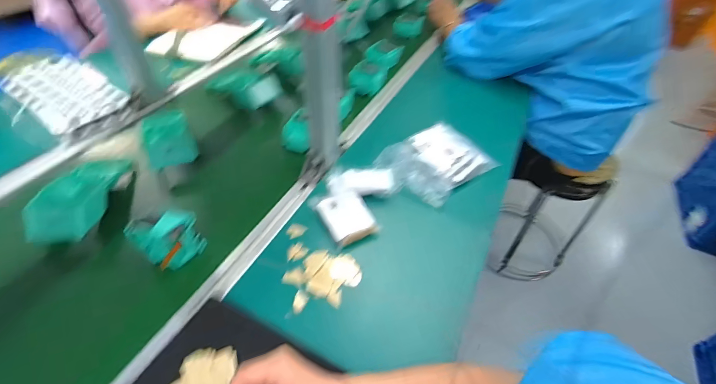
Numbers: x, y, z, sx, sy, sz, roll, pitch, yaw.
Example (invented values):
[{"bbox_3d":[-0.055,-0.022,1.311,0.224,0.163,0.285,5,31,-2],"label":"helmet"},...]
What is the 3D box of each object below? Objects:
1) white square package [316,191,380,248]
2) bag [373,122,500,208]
[{"bbox_3d":[-0.018,0.040,0.566,0.070,0.019,0.084,-21,52,-21],"label":"white square package"},{"bbox_3d":[0.133,-0.059,0.648,0.184,0.031,0.149,-28,54,-25],"label":"bag"}]

